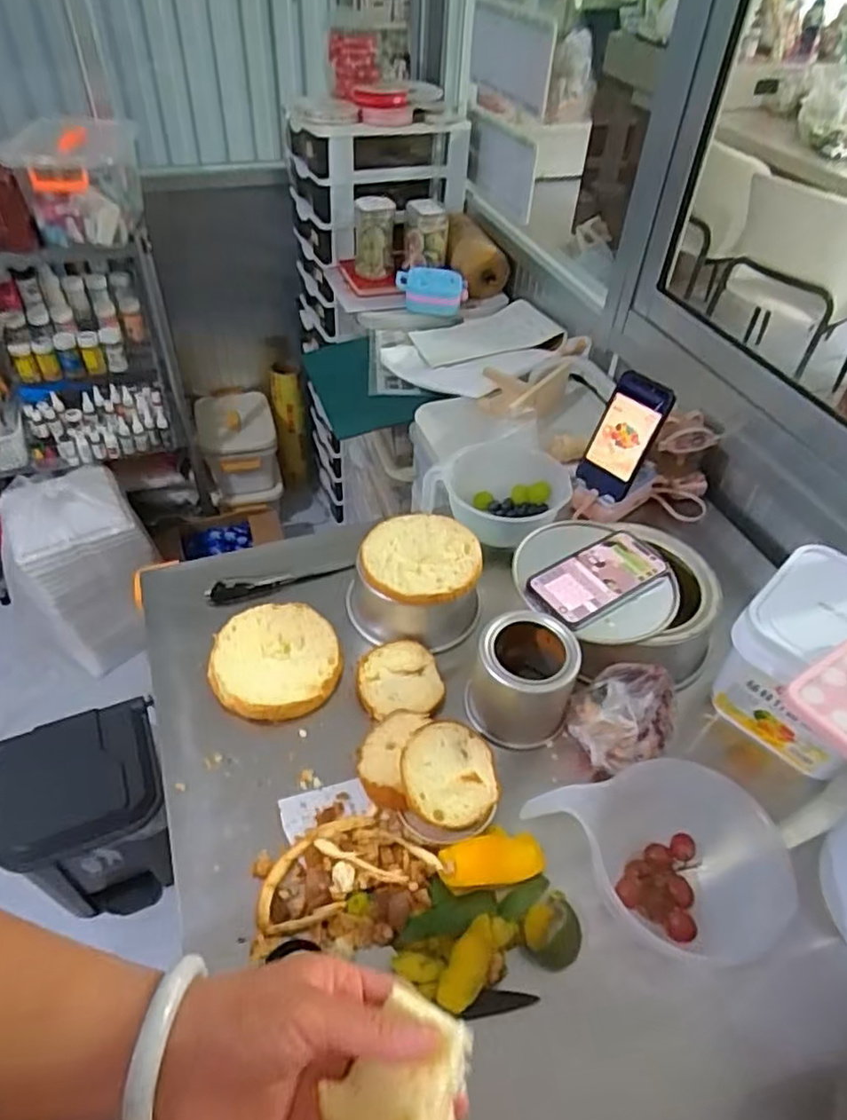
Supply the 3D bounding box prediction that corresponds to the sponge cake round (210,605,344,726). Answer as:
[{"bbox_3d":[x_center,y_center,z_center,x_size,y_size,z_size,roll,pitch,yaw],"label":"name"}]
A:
[{"bbox_3d":[-0.161,0.109,0.740,0.135,0.026,0.134,-9,47,-12],"label":"sponge cake round"}]

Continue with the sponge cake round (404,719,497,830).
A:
[{"bbox_3d":[0.026,0.199,0.634,0.091,0.013,0.093,13,55,-18],"label":"sponge cake round"}]

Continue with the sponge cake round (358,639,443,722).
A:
[{"bbox_3d":[-0.026,0.129,0.735,0.087,0.020,0.084,2,46,-2],"label":"sponge cake round"}]

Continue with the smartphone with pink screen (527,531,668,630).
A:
[{"bbox_3d":[0.195,0.017,0.757,0.157,0.009,0.078,-26,53,-26],"label":"smartphone with pink screen"}]

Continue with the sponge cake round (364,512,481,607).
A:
[{"bbox_3d":[0.002,-0.004,0.766,0.125,0.018,0.131,2,46,-2],"label":"sponge cake round"}]

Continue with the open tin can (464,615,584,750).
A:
[{"bbox_3d":[0.102,0.123,0.702,0.102,0.101,0.109,16,47,12],"label":"open tin can"}]

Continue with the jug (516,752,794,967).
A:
[{"bbox_3d":[0.204,0.263,0.580,0.193,0.098,0.148,-6,46,-9],"label":"jug"}]

